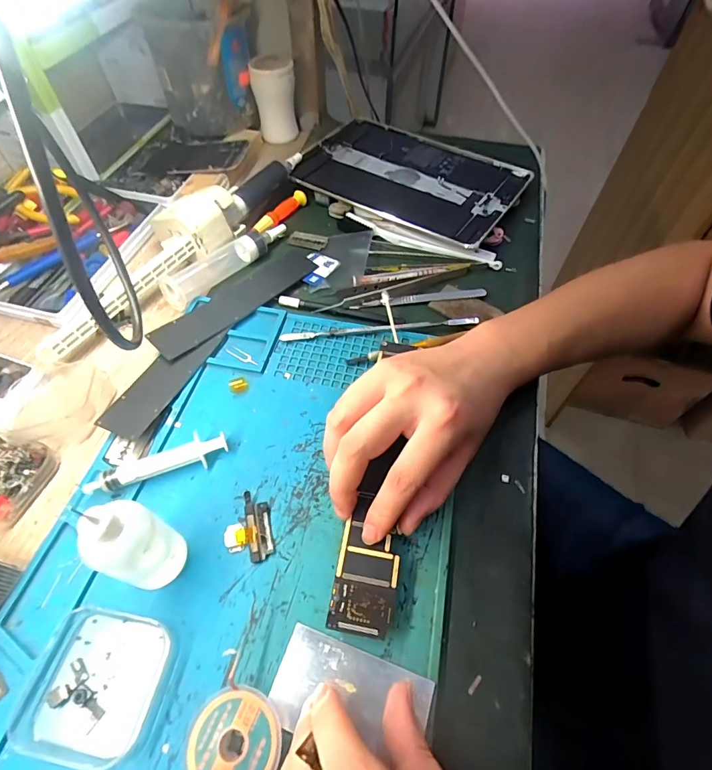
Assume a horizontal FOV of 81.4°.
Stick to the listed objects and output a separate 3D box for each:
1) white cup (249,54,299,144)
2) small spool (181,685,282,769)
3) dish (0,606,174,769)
[{"bbox_3d":[-0.108,-0.384,0.556,0.055,0.089,0.060,-8,56,-6],"label":"white cup"},{"bbox_3d":[-0.059,0.175,0.202,0.044,0.013,0.044,0,56,-1],"label":"small spool"},{"bbox_3d":[-0.135,0.154,0.214,0.064,0.014,0.062,9,56,5],"label":"dish"}]

